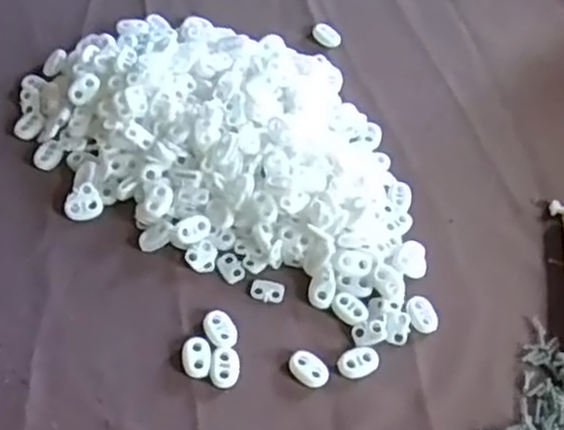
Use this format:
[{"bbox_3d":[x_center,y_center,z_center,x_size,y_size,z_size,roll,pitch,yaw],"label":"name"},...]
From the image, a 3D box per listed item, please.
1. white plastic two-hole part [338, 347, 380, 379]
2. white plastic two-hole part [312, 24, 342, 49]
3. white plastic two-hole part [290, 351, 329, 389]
[{"bbox_3d":[0.042,0.081,0.403,0.023,0.004,0.014,-16,58,-16],"label":"white plastic two-hole part"},{"bbox_3d":[0.033,-0.134,0.549,0.017,0.004,0.023,-30,62,-23],"label":"white plastic two-hole part"},{"bbox_3d":[0.015,0.083,0.399,0.022,0.004,0.016,35,59,19],"label":"white plastic two-hole part"}]

